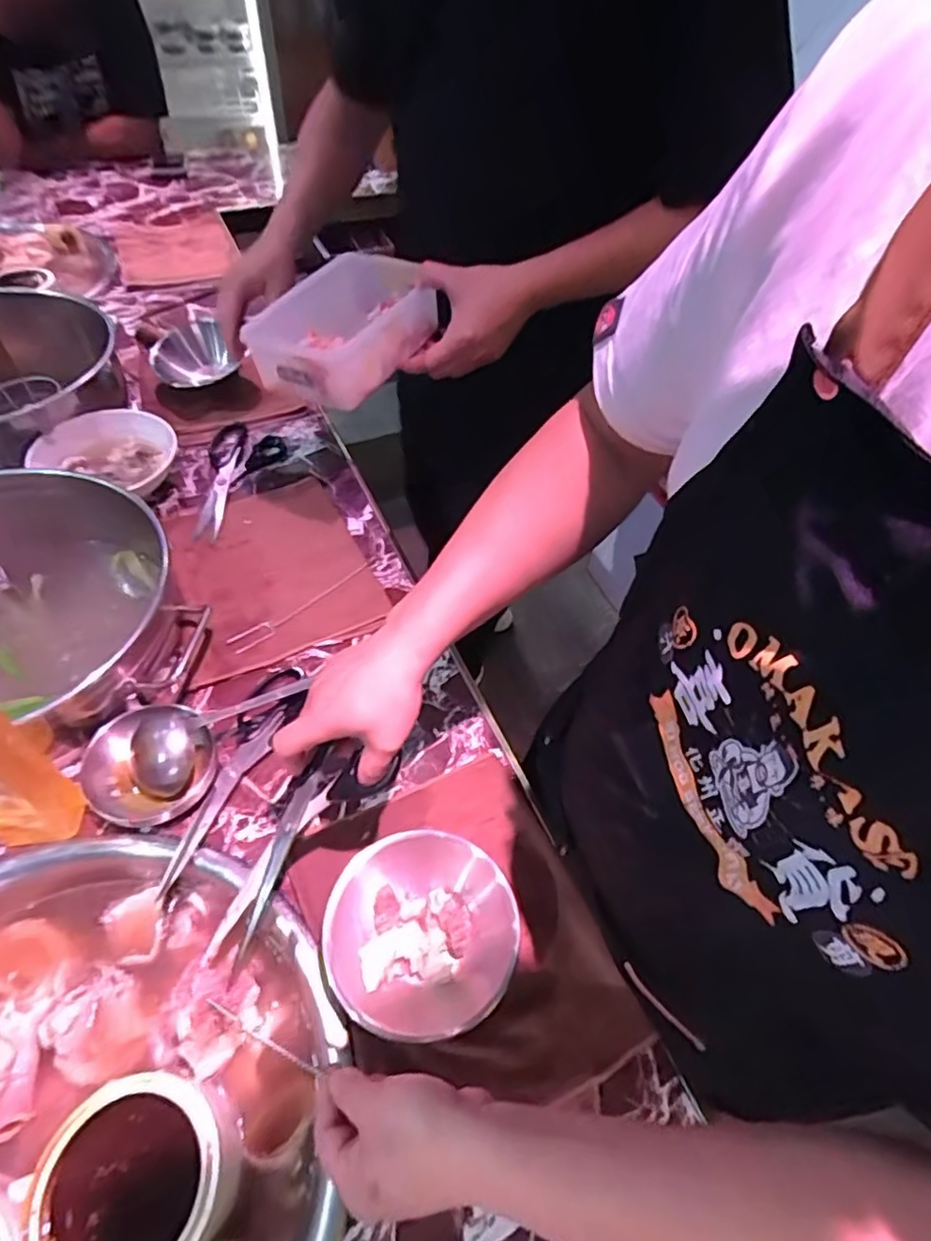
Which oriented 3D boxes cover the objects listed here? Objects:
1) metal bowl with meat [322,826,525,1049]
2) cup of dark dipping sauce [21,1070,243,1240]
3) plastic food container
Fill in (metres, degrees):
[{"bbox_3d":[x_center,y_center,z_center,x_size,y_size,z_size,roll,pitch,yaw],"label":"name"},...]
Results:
[{"bbox_3d":[-0.036,0.255,0.520,0.151,0.047,0.149,2,53,-2],"label":"metal bowl with meat"},{"bbox_3d":[-0.229,0.395,0.445,0.119,0.052,0.120,2,53,-2],"label":"cup of dark dipping sauce"},{"bbox_3d":[-0.127,-0.320,0.693,0.136,0.073,0.200,33,58,20],"label":"plastic food container"}]

